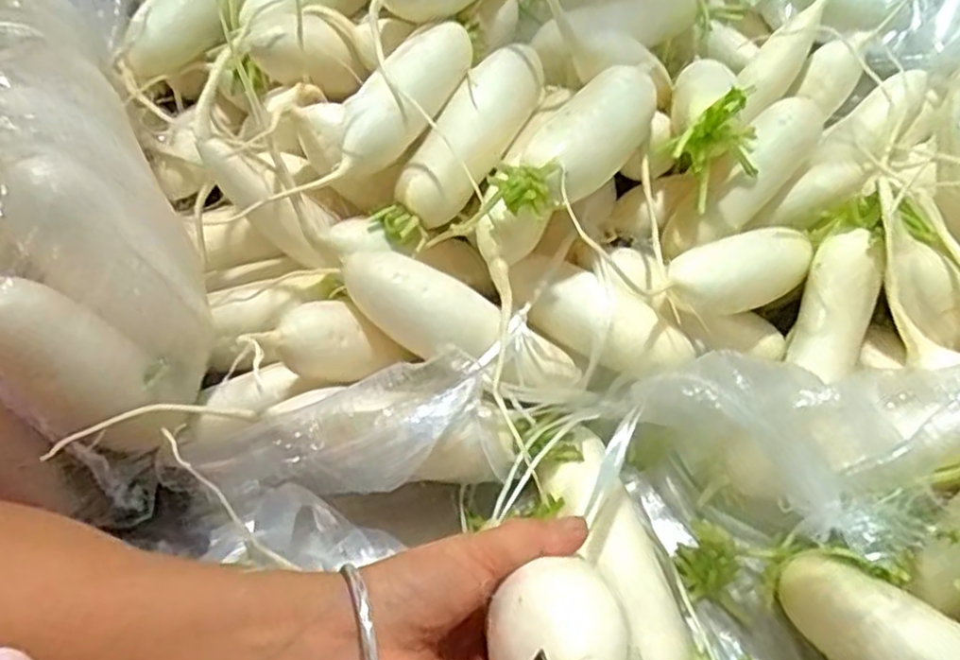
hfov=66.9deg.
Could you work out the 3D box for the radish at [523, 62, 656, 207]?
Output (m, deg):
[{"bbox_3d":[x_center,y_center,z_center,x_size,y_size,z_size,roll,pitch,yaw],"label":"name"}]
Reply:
[{"bbox_3d":[0.081,-0.137,0.503,0.049,0.045,0.149,29,60,20],"label":"radish"}]

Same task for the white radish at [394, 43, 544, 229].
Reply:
[{"bbox_3d":[-0.005,-0.150,0.550,0.046,0.045,0.162,30,78,20],"label":"white radish"}]

